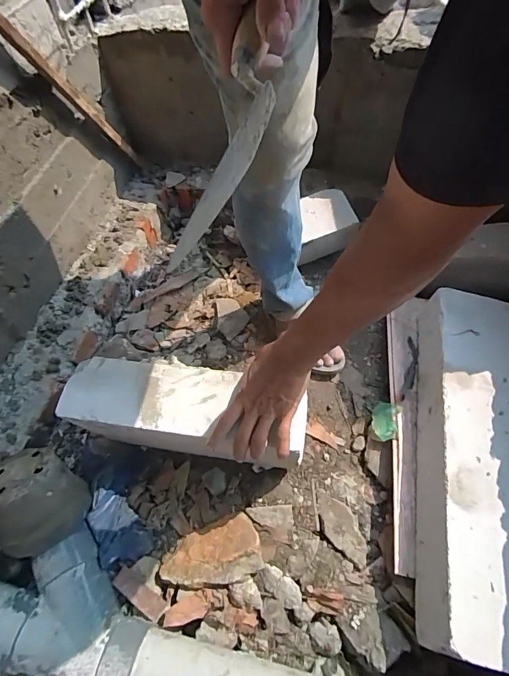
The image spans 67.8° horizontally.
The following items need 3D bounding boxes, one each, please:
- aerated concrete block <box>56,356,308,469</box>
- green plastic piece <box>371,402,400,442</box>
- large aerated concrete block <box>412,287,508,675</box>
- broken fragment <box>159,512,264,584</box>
[{"bbox_3d":[-0.101,0.121,0.596,0.355,0.124,0.112,10,60,9],"label":"aerated concrete block"},{"bbox_3d":[0.246,0.158,0.720,0.044,0.031,0.078,13,61,10],"label":"green plastic piece"},{"bbox_3d":[0.396,0.186,0.640,0.211,0.100,0.584,10,60,9],"label":"large aerated concrete block"},{"bbox_3d":[-0.071,0.356,0.617,0.156,0.027,0.084,-18,60,-8],"label":"broken fragment"}]

